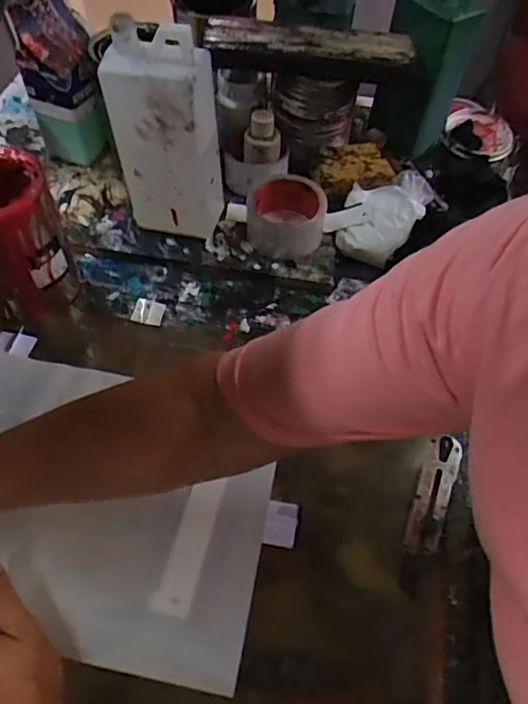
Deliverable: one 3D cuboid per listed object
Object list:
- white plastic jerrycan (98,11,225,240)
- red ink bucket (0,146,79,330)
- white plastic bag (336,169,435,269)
[{"bbox_3d":[-0.100,-0.222,0.589,0.105,0.223,0.058,12,55,6],"label":"white plastic jerrycan"},{"bbox_3d":[-0.258,-0.114,0.563,0.108,0.135,0.089,-26,59,-20],"label":"red ink bucket"},{"bbox_3d":[0.141,-0.163,0.652,0.089,0.055,0.103,19,56,11],"label":"white plastic bag"}]

